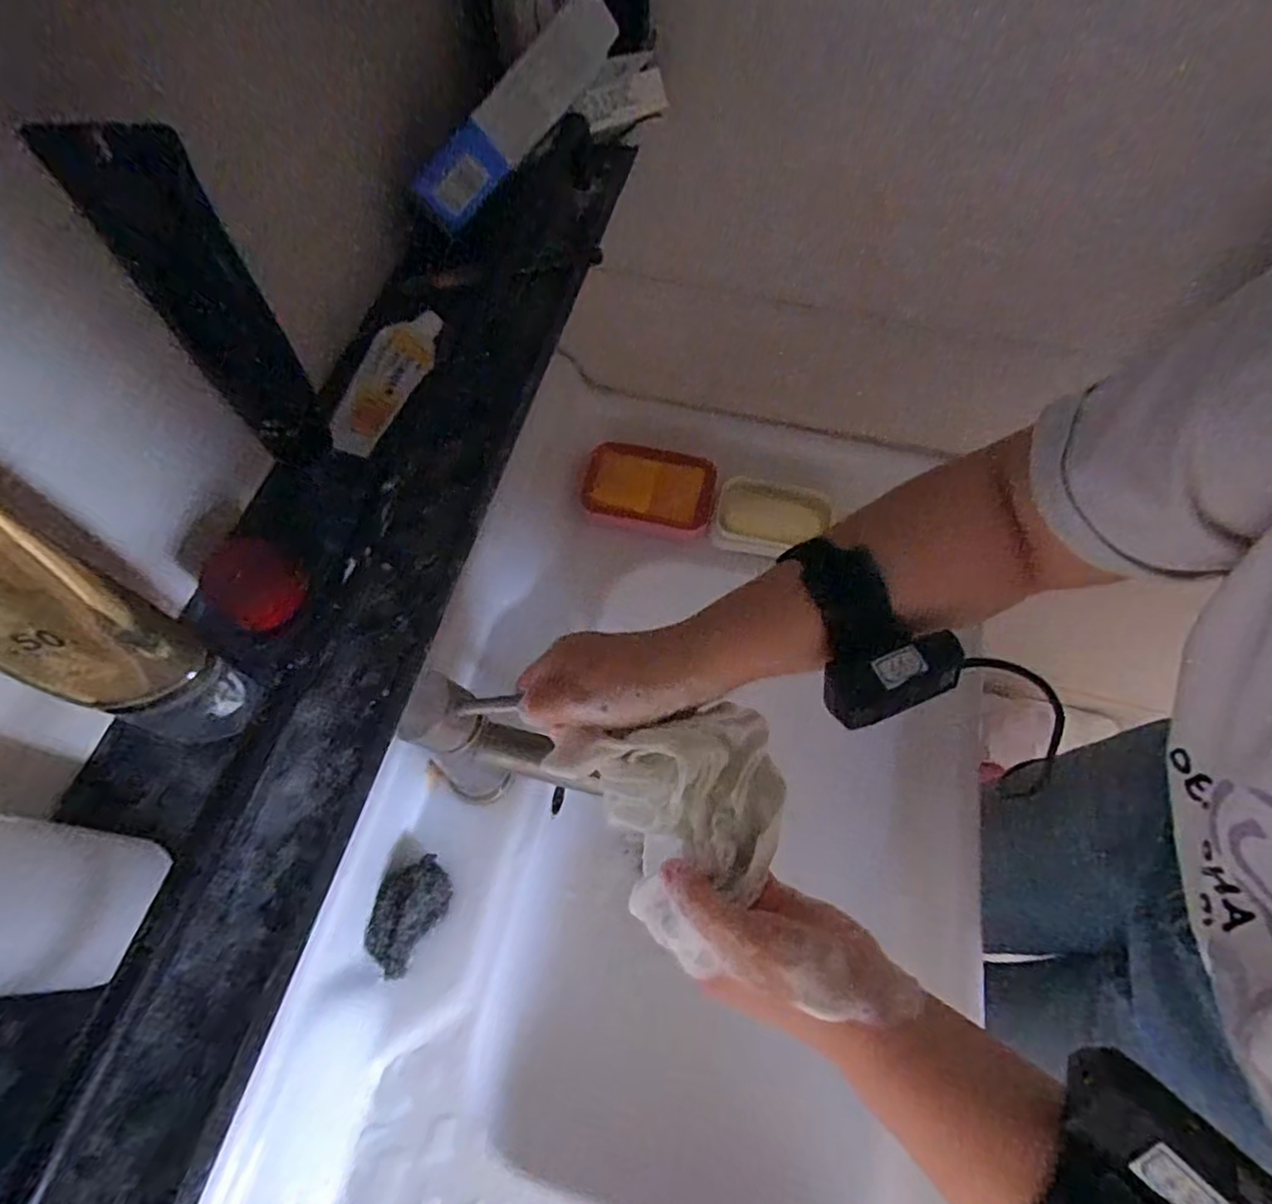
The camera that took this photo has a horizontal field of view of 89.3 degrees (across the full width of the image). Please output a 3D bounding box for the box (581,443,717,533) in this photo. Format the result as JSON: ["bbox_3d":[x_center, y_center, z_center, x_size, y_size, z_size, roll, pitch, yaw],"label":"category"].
[{"bbox_3d":[0.016,-0.120,0.642,0.123,0.026,0.085,10,61,3],"label":"box"}]

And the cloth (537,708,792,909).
[{"bbox_3d":[0.020,0.097,0.361,0.129,0.048,0.089,11,62,4],"label":"cloth"}]

